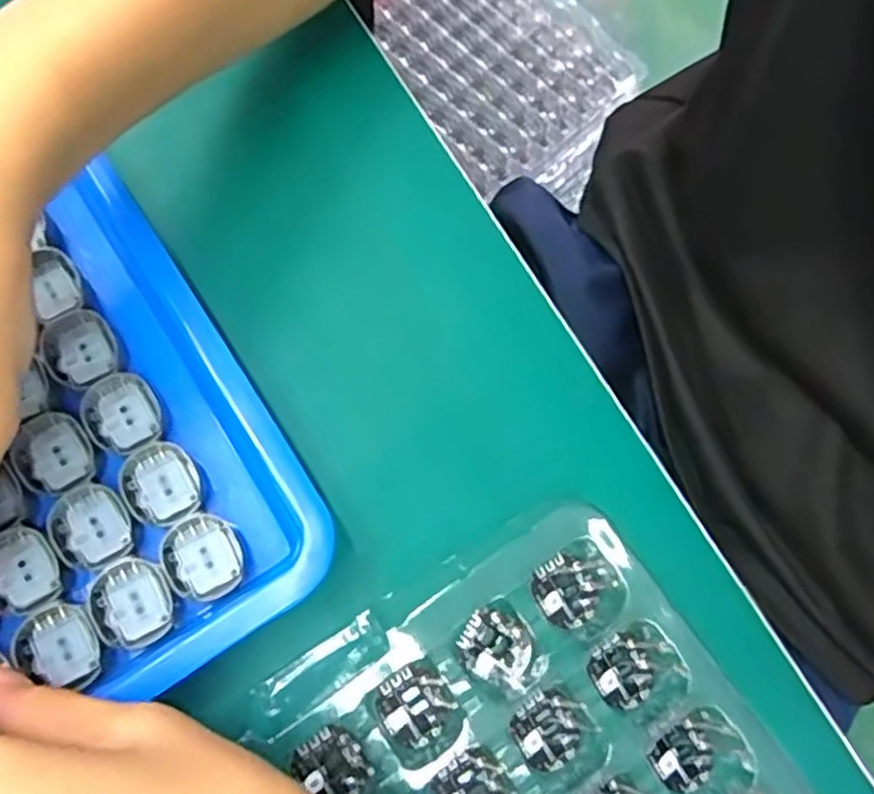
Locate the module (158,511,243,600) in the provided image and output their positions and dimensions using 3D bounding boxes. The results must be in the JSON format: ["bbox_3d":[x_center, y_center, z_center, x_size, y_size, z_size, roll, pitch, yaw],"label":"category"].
[{"bbox_3d":[-0.080,0.054,0.250,0.024,0.005,0.027,-29,77,-9],"label":"module"}]

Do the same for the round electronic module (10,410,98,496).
[{"bbox_3d":[-0.134,0.020,0.256,0.025,0.004,0.028,-35,78,-10],"label":"round electronic module"}]

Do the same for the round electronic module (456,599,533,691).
[{"bbox_3d":[0.020,0.085,0.250,0.024,0.008,0.026,0,74,-2],"label":"round electronic module"}]

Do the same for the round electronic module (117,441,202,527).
[{"bbox_3d":[-0.096,0.030,0.257,0.025,0.004,0.029,-32,78,-10],"label":"round electronic module"}]

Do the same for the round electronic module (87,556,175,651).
[{"bbox_3d":[-0.101,0.068,0.244,0.024,0.005,0.028,-30,77,-9],"label":"round electronic module"}]

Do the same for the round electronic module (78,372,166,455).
[{"bbox_3d":[-0.112,0.006,0.262,0.024,0.004,0.028,-32,78,-10],"label":"round electronic module"}]

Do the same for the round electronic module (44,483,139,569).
[{"bbox_3d":[-0.117,0.044,0.250,0.025,0.004,0.028,-32,78,-10],"label":"round electronic module"}]

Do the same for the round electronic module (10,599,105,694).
[{"bbox_3d":[-0.122,0.081,0.238,0.024,0.005,0.027,-28,77,-9],"label":"round electronic module"}]

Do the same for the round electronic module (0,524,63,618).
[{"bbox_3d":[-0.140,0.057,0.245,0.024,0.004,0.029,-31,78,-9],"label":"round electronic module"}]

